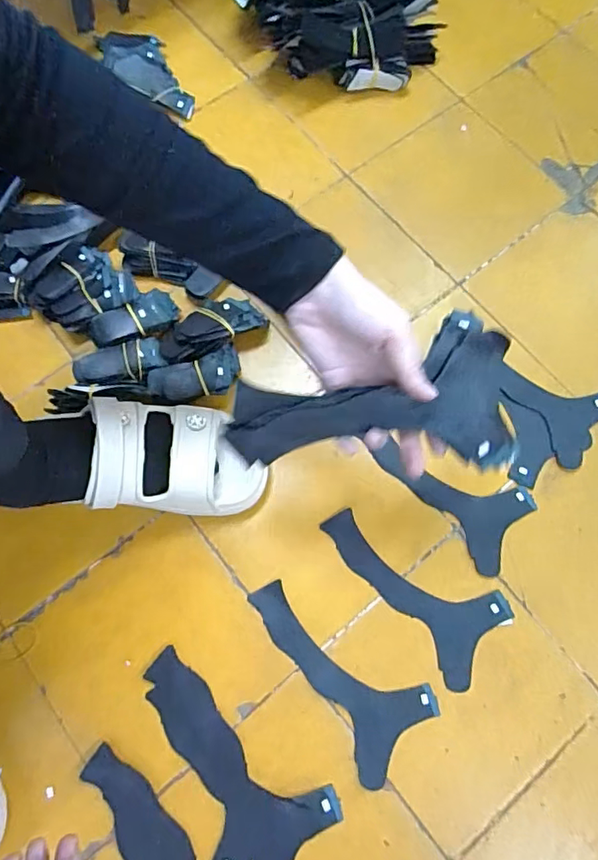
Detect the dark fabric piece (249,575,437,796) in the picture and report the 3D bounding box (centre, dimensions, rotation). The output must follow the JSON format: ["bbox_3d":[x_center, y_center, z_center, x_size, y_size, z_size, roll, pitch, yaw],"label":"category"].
[{"bbox_3d":[0.045,0.218,0.482,0.093,0.004,0.194,-33,76,-10],"label":"dark fabric piece"}]

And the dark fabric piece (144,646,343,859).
[{"bbox_3d":[-0.075,0.307,0.451,0.201,0.006,0.105,35,75,10],"label":"dark fabric piece"}]

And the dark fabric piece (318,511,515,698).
[{"bbox_3d":[0.120,0.146,0.506,0.093,0.004,0.195,-39,77,-8],"label":"dark fabric piece"}]

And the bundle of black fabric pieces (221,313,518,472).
[{"bbox_3d":[0.055,-0.023,0.368,0.202,0.027,0.109,1,99,2],"label":"bundle of black fabric pieces"}]

